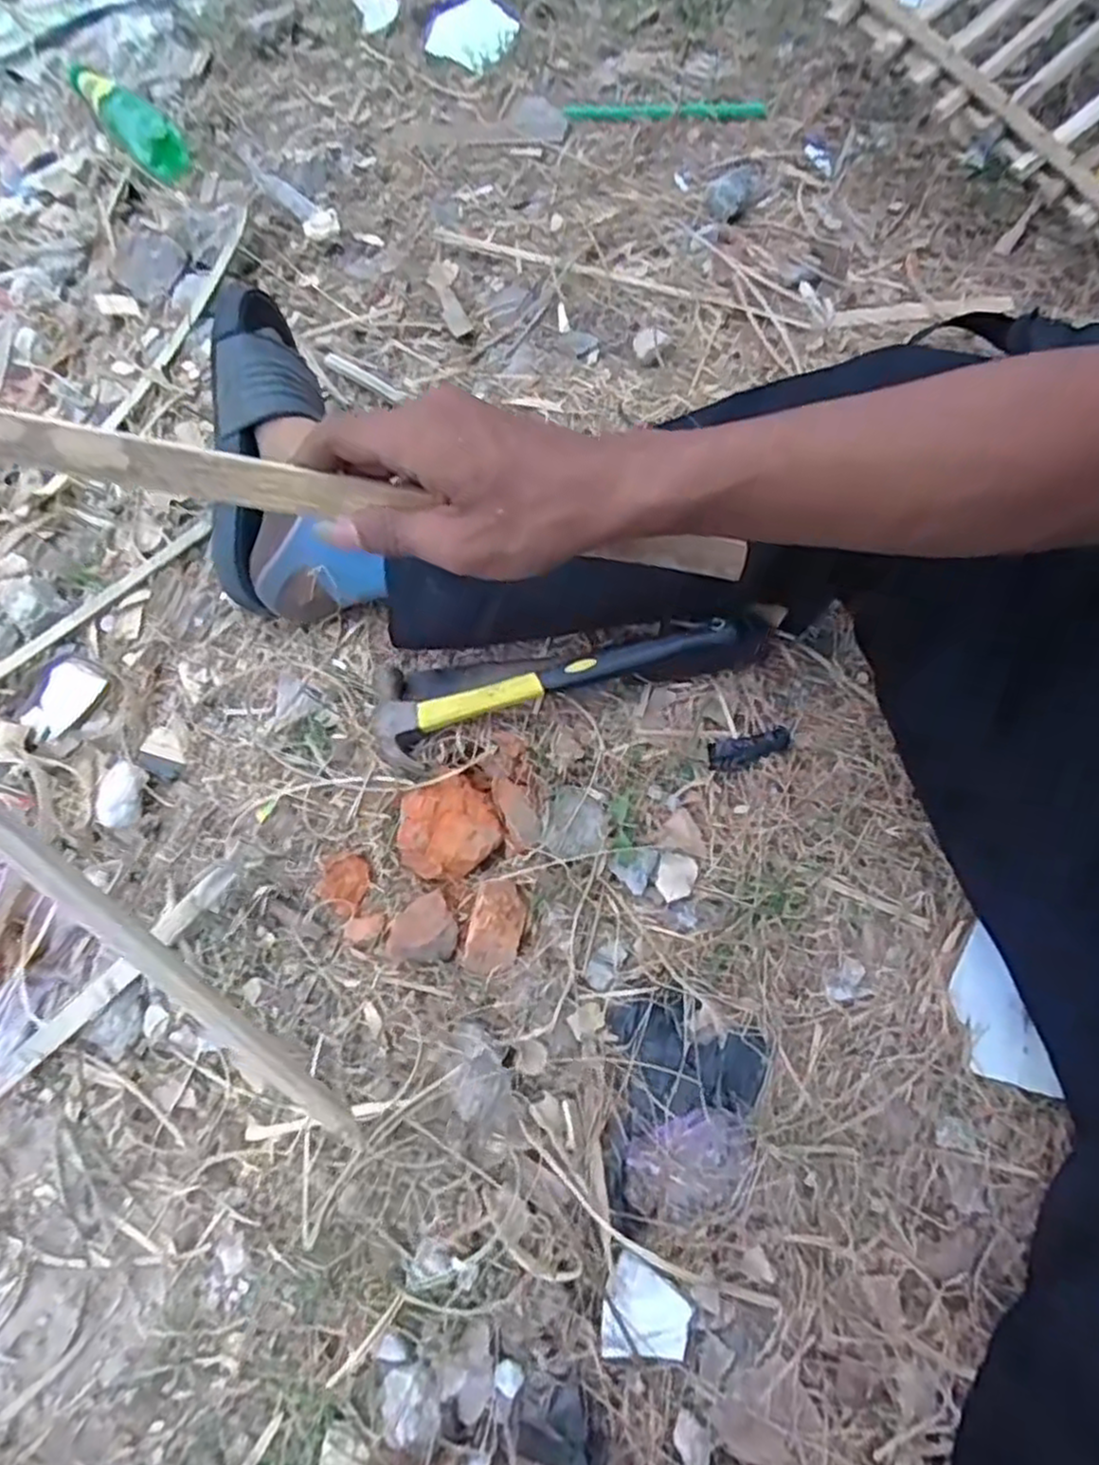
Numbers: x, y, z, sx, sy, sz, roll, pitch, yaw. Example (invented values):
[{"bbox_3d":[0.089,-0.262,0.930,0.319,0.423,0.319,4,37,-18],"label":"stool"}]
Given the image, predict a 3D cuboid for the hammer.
[{"bbox_3d":[0.004,-0.030,0.521,0.268,0.052,0.086,-5,69,1],"label":"hammer"}]

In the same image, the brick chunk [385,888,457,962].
[{"bbox_3d":[-0.088,0.132,0.500,0.049,0.019,0.046,-5,69,1],"label":"brick chunk"}]

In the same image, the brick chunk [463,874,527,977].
[{"bbox_3d":[-0.036,0.130,0.494,0.035,0.017,0.064,12,71,7],"label":"brick chunk"}]

